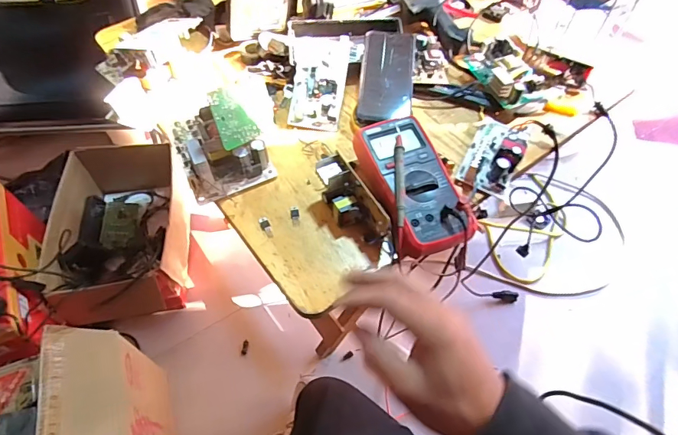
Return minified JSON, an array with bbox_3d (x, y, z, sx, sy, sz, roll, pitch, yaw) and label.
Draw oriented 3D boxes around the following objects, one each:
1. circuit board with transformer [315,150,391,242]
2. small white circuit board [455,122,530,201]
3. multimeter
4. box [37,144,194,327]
[{"bbox_3d":[0.016,-0.018,0.516,0.046,0.060,0.120,-25,60,-16],"label":"circuit board with transformer"},{"bbox_3d":[0.212,-0.090,0.578,0.068,0.038,0.122,24,60,15],"label":"small white circuit board"},{"bbox_3d":[0.088,-0.039,0.530,0.093,0.052,0.185,-15,58,-10],"label":"multimeter"},{"bbox_3d":[-0.526,0.003,1.065,0.281,0.183,0.479,-13,57,-9],"label":"box"}]

